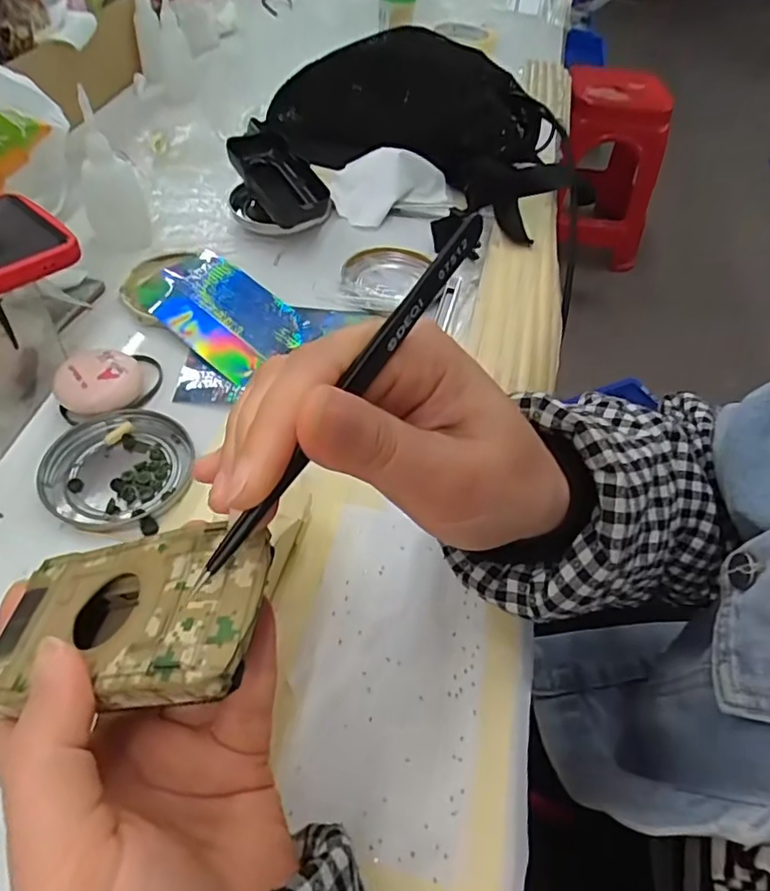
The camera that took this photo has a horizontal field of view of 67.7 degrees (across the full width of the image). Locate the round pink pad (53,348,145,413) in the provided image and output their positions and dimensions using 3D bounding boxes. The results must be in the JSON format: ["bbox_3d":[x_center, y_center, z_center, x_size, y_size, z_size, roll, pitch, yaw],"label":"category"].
[{"bbox_3d":[-0.173,-0.037,0.348,0.046,0.023,0.040,-4,52,-9],"label":"round pink pad"}]

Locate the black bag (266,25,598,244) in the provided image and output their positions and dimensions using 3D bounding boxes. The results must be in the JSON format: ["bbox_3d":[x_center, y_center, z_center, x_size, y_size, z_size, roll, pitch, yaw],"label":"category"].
[{"bbox_3d":[0.047,-0.323,0.553,0.273,0.091,0.182,14,51,5],"label":"black bag"}]

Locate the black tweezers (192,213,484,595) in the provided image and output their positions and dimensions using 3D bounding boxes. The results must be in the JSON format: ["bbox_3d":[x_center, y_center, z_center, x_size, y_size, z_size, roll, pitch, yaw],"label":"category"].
[{"bbox_3d":[-0.010,-0.014,0.160,0.004,0.010,0.125,35,85,20],"label":"black tweezers"}]

